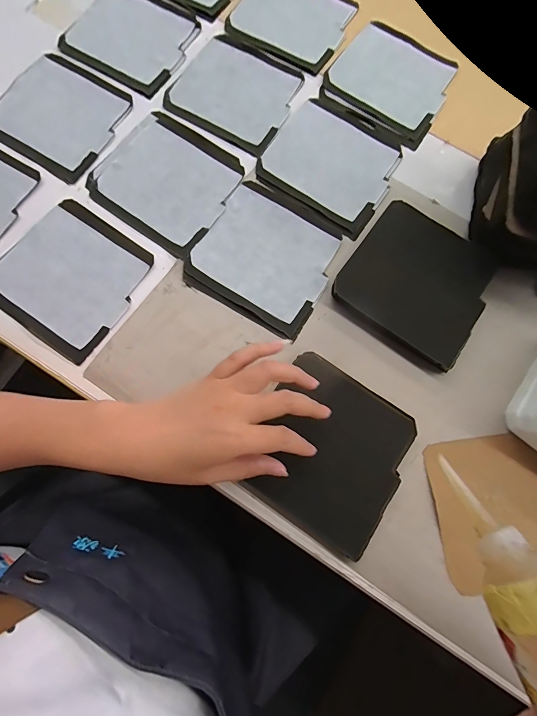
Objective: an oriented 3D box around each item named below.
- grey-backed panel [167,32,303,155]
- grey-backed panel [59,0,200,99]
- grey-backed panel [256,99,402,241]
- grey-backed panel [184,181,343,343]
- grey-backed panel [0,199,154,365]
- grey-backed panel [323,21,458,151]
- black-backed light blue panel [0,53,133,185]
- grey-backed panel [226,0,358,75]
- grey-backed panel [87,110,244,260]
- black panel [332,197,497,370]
[{"bbox_3d":[-0.038,-0.314,0.428,0.136,0.008,0.125,30,78,5],"label":"grey-backed panel"},{"bbox_3d":[-0.165,-0.390,0.439,0.137,0.006,0.131,30,78,5],"label":"grey-backed panel"},{"bbox_3d":[0.071,-0.217,0.409,0.139,0.006,0.131,35,79,6],"label":"grey-backed panel"},{"bbox_3d":[-0.001,-0.105,0.378,0.133,0.005,0.132,29,78,5],"label":"grey-backed panel"},{"bbox_3d":[-0.198,-0.083,0.362,0.133,0.009,0.130,35,79,6],"label":"grey-backed panel"},{"bbox_3d":[0.151,-0.334,0.437,0.139,0.008,0.135,37,79,7],"label":"grey-backed panel"},{"bbox_3d":[-0.235,-0.275,0.408,0.133,0.008,0.124,33,79,6],"label":"black-backed light blue panel"},{"bbox_3d":[0.031,-0.425,0.452,0.135,0.004,0.124,29,78,5],"label":"grey-backed panel"},{"bbox_3d":[-0.108,-0.196,0.397,0.142,0.006,0.133,35,79,6],"label":"grey-backed panel"},{"bbox_3d":[0.152,-0.078,0.369,0.136,0.018,0.130,37,79,7],"label":"black panel"}]

